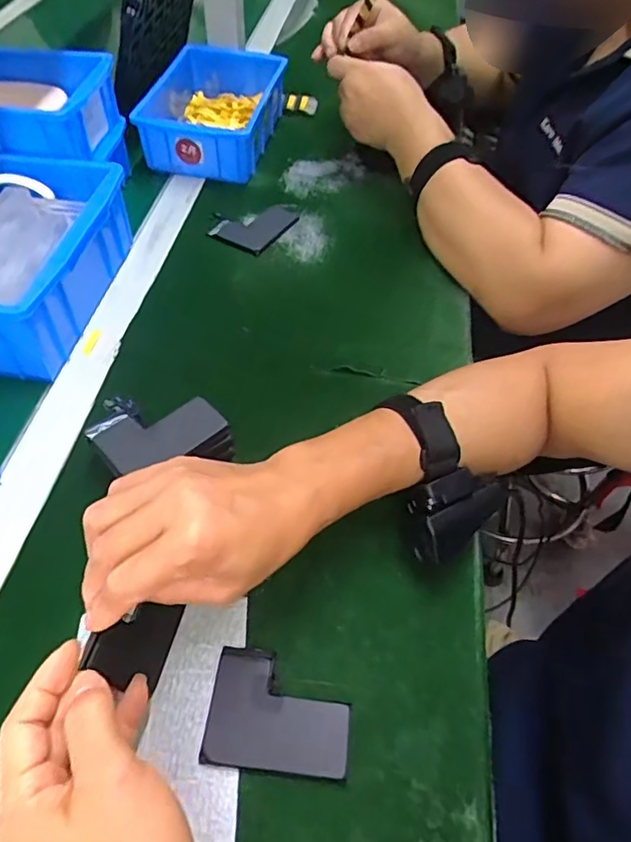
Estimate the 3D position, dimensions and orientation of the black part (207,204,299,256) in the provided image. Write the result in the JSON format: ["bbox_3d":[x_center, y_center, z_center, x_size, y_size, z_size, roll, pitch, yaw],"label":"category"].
[{"bbox_3d":[-0.066,-0.224,0.627,0.068,0.009,0.105,27,55,18],"label":"black part"}]

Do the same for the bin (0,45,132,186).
[{"bbox_3d":[-0.311,-0.308,0.553,0.196,0.067,0.131,6,52,2],"label":"bin"}]

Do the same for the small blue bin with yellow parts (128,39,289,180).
[{"bbox_3d":[-0.134,-0.398,0.722,0.154,0.078,0.219,10,52,5],"label":"small blue bin with yellow parts"}]

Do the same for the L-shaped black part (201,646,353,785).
[{"bbox_3d":[-0.020,0.160,0.308,0.077,0.005,0.059,6,52,2],"label":"L-shaped black part"}]

